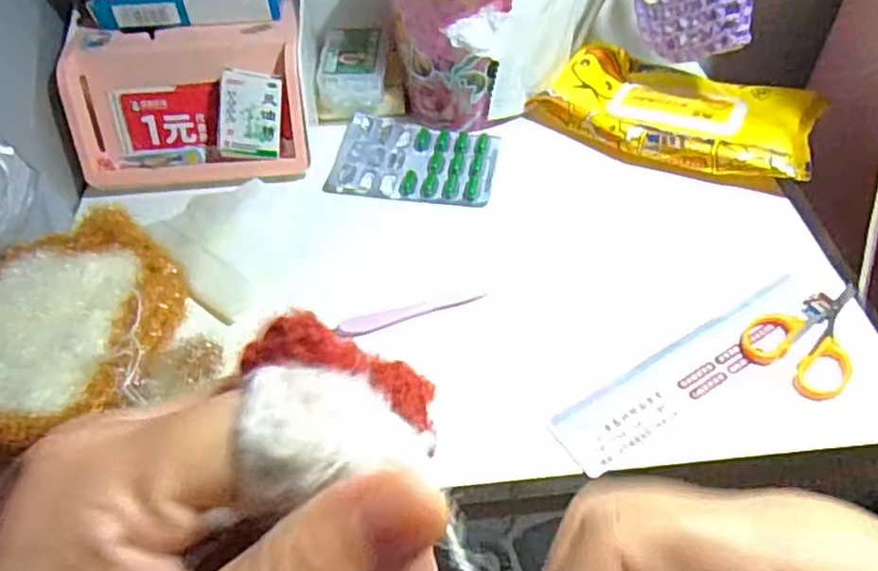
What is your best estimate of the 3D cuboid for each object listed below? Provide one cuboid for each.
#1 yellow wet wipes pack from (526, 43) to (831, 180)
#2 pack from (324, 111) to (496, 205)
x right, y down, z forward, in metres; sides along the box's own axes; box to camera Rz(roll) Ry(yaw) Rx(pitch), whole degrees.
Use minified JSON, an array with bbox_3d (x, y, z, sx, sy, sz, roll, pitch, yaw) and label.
[{"bbox_3d":[0.180,-0.133,0.504,0.193,0.031,0.114,24,54,22],"label":"yellow wet wipes pack"},{"bbox_3d":[-0.018,-0.096,0.499,0.119,0.007,0.084,6,49,8],"label":"pack"}]

